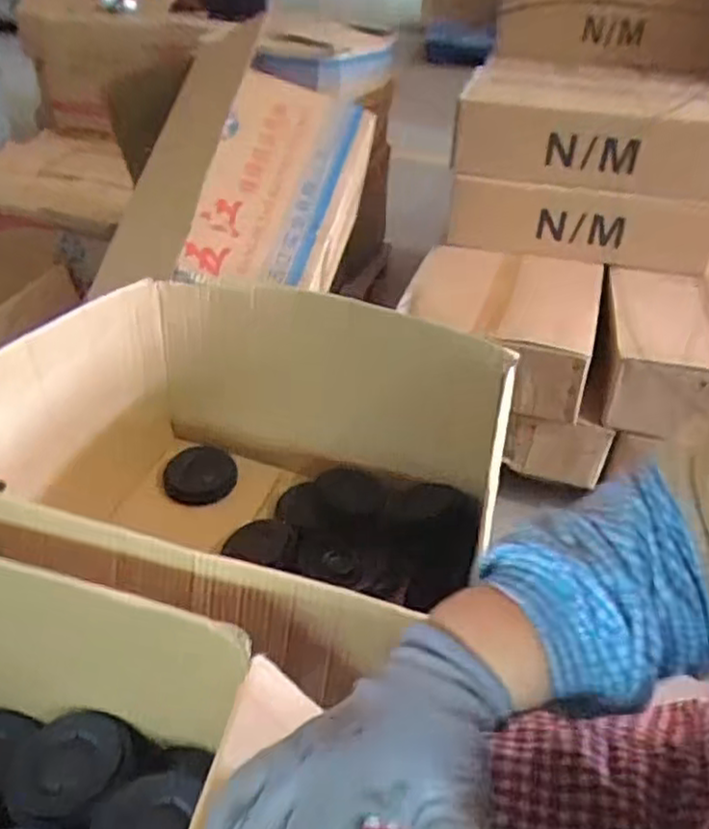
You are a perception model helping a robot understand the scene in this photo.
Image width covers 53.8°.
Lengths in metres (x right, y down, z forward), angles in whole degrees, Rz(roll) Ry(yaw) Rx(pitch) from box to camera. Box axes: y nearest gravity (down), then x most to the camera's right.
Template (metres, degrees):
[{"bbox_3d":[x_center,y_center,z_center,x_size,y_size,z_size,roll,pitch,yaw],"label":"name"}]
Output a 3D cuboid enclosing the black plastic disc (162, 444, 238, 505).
[{"bbox_3d":[-0.266,0.105,1.208,0.118,0.099,0.024,6,-9,-18],"label":"black plastic disc"}]

